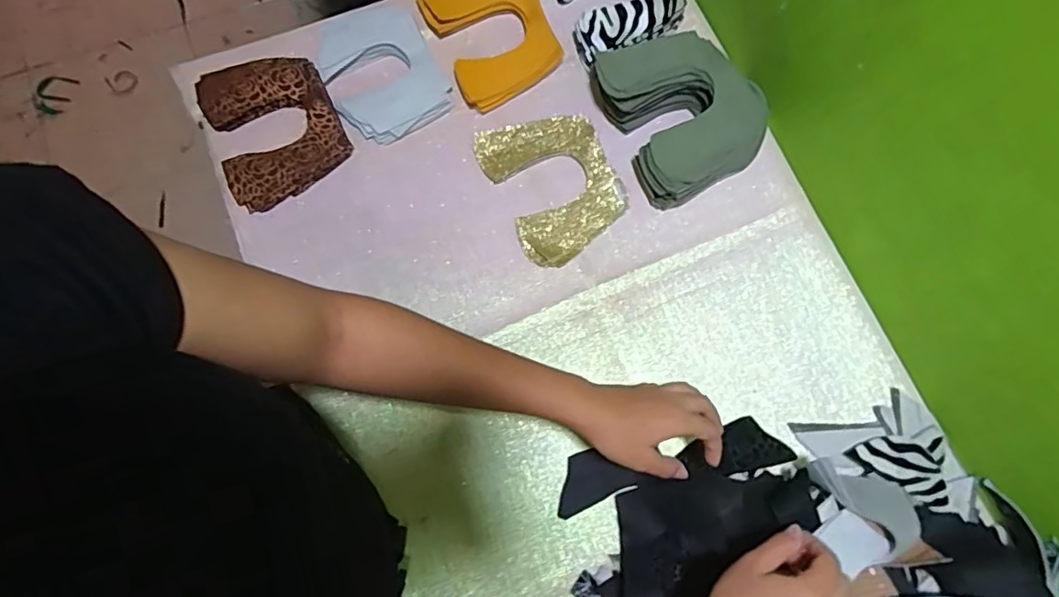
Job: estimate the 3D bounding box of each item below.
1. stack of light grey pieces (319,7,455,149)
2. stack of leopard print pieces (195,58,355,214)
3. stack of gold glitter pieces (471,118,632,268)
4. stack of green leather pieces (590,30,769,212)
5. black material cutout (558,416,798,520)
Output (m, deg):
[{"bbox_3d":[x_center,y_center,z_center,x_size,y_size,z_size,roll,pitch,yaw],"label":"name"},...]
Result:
[{"bbox_3d":[-0.168,-0.257,0.649,0.120,0.026,0.154,-28,84,-11],"label":"stack of light grey pieces"},{"bbox_3d":[-0.282,-0.192,0.634,0.131,0.020,0.165,-24,82,-5],"label":"stack of leopard print pieces"},{"bbox_3d":[0.028,-0.129,0.638,0.128,0.018,0.170,-26,77,-7],"label":"stack of gold glitter pieces"},{"bbox_3d":[0.171,-0.212,0.631,0.169,0.068,0.182,-26,77,-7],"label":"stack of green leather pieces"},{"bbox_3d":[0.141,0.162,0.570,0.232,0.018,0.054,-12,72,-4],"label":"black material cutout"}]

